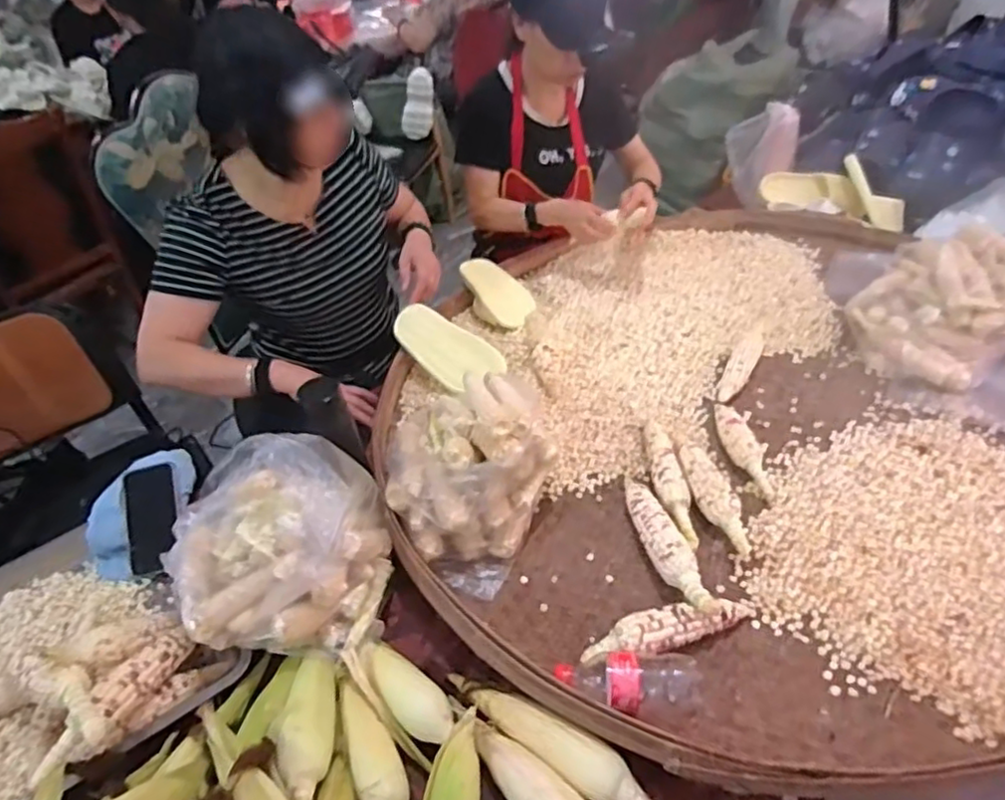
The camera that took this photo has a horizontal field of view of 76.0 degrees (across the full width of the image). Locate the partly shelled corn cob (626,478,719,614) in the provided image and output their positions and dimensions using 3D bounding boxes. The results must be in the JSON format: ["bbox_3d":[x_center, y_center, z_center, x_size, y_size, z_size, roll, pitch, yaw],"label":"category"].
[{"bbox_3d":[0.215,0.192,0.870,0.048,0.056,0.238,-13,43,-7],"label":"partly shelled corn cob"}]

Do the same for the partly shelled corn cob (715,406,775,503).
[{"bbox_3d":[0.365,0.067,0.983,0.051,0.037,0.199,-7,43,0],"label":"partly shelled corn cob"}]

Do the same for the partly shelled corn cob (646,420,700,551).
[{"bbox_3d":[0.247,0.124,0.942,0.045,0.039,0.231,-7,43,0],"label":"partly shelled corn cob"}]

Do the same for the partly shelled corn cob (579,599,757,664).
[{"bbox_3d":[0.203,0.282,0.784,0.220,0.050,0.049,-16,44,-10],"label":"partly shelled corn cob"}]

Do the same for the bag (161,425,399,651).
[{"bbox_3d":[-0.285,0.174,0.822,0.254,0.147,0.242,-6,43,1],"label":"bag"}]

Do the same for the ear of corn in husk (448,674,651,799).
[{"bbox_3d":[0.044,0.375,0.711,0.261,0.053,0.048,22,50,27],"label":"ear of corn in husk"}]

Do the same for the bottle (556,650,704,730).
[{"bbox_3d":[0.145,0.326,0.729,0.158,0.072,0.064,-3,43,5],"label":"bottle"}]

